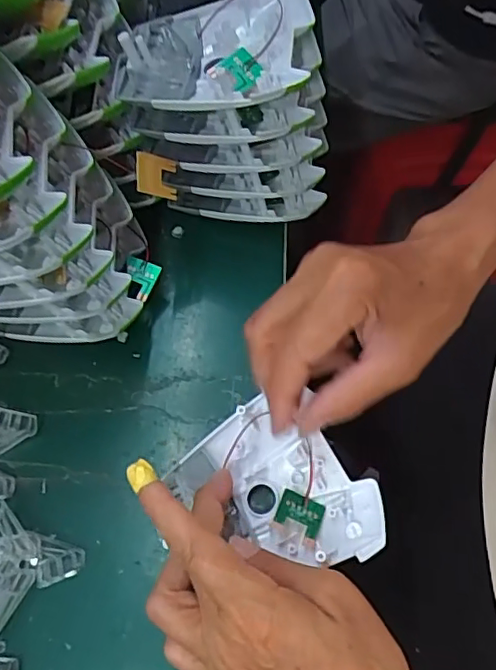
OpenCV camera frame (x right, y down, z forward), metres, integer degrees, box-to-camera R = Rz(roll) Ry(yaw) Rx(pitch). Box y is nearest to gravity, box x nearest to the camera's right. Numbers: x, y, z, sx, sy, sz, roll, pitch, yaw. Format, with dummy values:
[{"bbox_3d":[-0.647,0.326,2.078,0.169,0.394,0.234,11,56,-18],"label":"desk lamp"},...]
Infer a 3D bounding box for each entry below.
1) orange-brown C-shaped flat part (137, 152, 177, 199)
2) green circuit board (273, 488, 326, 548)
[{"bbox_3d":[-0.055,-0.096,0.343,0.024,0.007,0.024,3,78,-29],"label":"orange-brown C-shaped flat part"},{"bbox_3d":[0.027,0.095,0.302,0.024,0.005,0.025,21,54,9],"label":"green circuit board"}]

